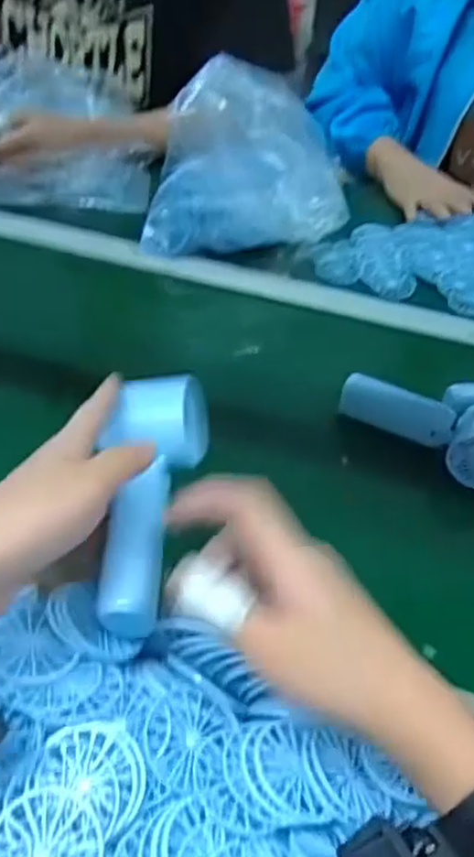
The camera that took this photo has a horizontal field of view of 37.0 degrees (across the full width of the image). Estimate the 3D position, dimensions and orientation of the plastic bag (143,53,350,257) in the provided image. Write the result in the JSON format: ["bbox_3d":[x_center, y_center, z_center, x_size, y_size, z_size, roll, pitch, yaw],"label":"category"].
[{"bbox_3d":[0.013,-0.302,0.798,0.220,0.163,0.138,0,45,-6],"label":"plastic bag"}]

